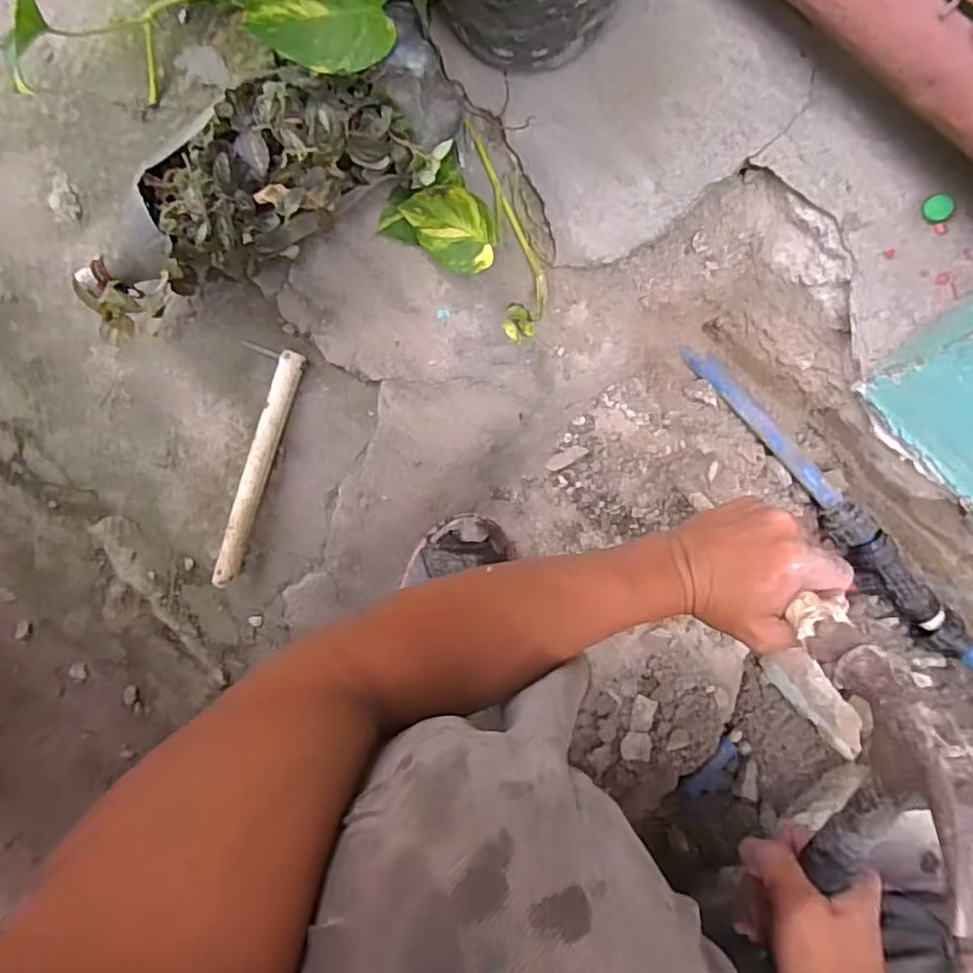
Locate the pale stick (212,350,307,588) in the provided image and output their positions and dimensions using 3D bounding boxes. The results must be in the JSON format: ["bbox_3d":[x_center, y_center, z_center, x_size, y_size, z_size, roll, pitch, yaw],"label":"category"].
[{"bbox_3d":[-0.207,-0.015,0.562,0.020,0.020,0.219,20,96,2],"label":"pale stick"}]

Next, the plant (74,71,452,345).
[{"bbox_3d":[-0.185,-0.220,0.488,0.303,0.110,0.096,-22,84,15],"label":"plant"}]

